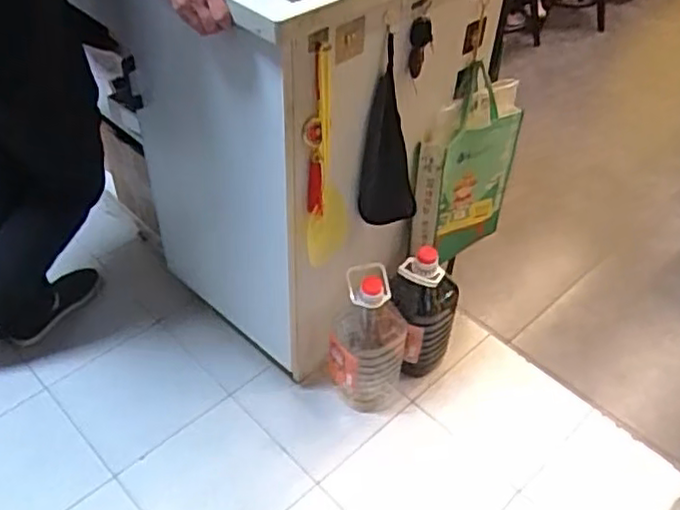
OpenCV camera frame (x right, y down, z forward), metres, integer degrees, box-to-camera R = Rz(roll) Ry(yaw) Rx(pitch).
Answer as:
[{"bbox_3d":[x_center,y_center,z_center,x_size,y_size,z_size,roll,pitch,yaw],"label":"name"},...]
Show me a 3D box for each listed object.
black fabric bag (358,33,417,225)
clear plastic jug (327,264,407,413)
[{"bbox_3d":[0.099,-0.210,1.253,0.105,0.340,0.077,6,45,4],"label":"black fabric bag"},{"bbox_3d":[0.060,0.180,1.439,0.159,0.305,0.149,6,45,4],"label":"clear plastic jug"}]

